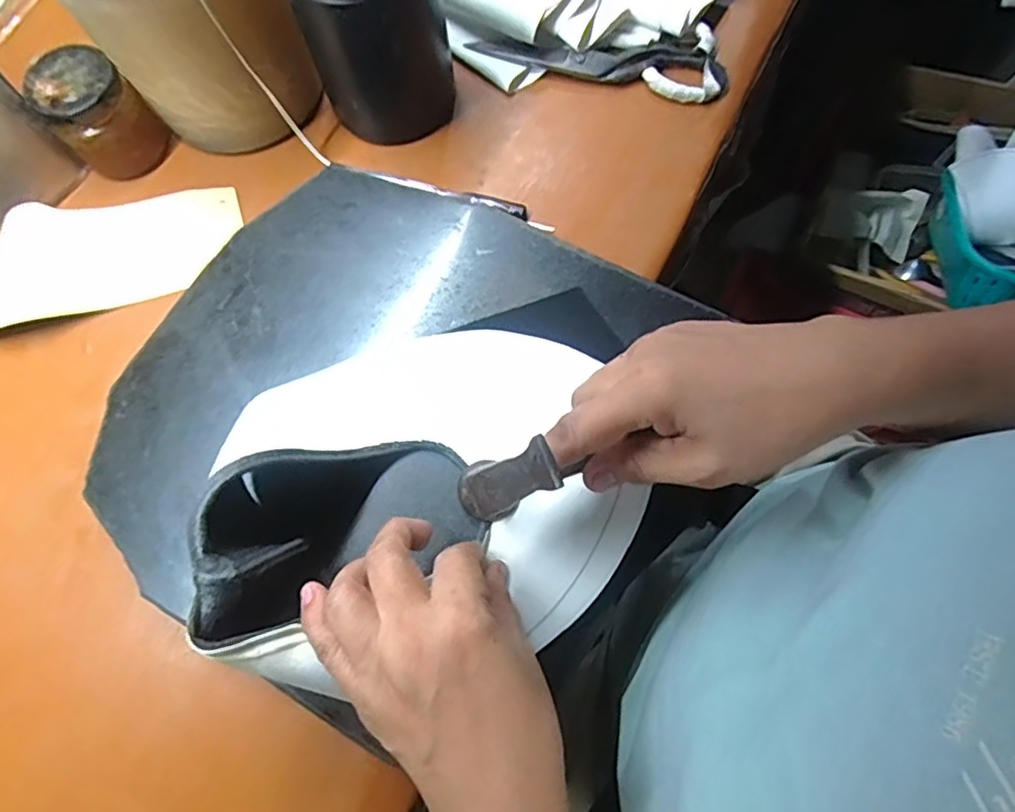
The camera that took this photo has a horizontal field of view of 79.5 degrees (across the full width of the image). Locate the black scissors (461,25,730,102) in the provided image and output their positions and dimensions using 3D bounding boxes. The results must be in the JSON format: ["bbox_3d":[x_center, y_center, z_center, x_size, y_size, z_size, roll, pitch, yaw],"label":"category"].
[{"bbox_3d":[0.074,-0.273,0.465,0.187,0.015,0.060,15,74,6],"label":"black scissors"}]

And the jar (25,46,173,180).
[{"bbox_3d":[-0.289,-0.206,0.430,0.055,0.064,0.058,0,73,1],"label":"jar"}]

